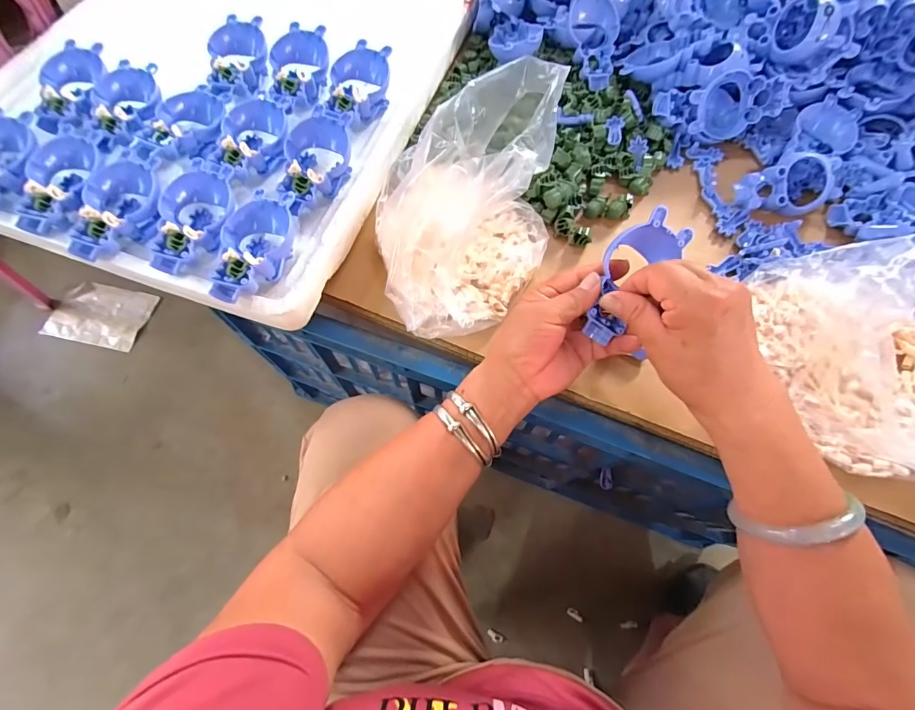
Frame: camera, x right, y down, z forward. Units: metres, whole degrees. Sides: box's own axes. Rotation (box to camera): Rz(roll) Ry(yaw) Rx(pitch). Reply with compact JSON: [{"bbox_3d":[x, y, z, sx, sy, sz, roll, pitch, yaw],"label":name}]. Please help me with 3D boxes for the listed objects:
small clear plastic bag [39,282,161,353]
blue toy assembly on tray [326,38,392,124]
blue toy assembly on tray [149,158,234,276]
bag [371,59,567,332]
[{"bbox_3d":[-0.761,-0.087,0.886,0.204,0.011,0.134,12,66,5],"label":"small clear plastic bag"},{"bbox_3d":[-0.101,-0.276,0.429,0.056,0.038,0.081,13,66,5],"label":"blue toy assembly on tray"},{"bbox_3d":[-0.225,-0.116,0.360,0.058,0.034,0.101,8,66,3],"label":"blue toy assembly on tray"},{"bbox_3d":[0.019,-0.121,0.347,0.108,0.127,0.213,18,67,7],"label":"bag"}]

